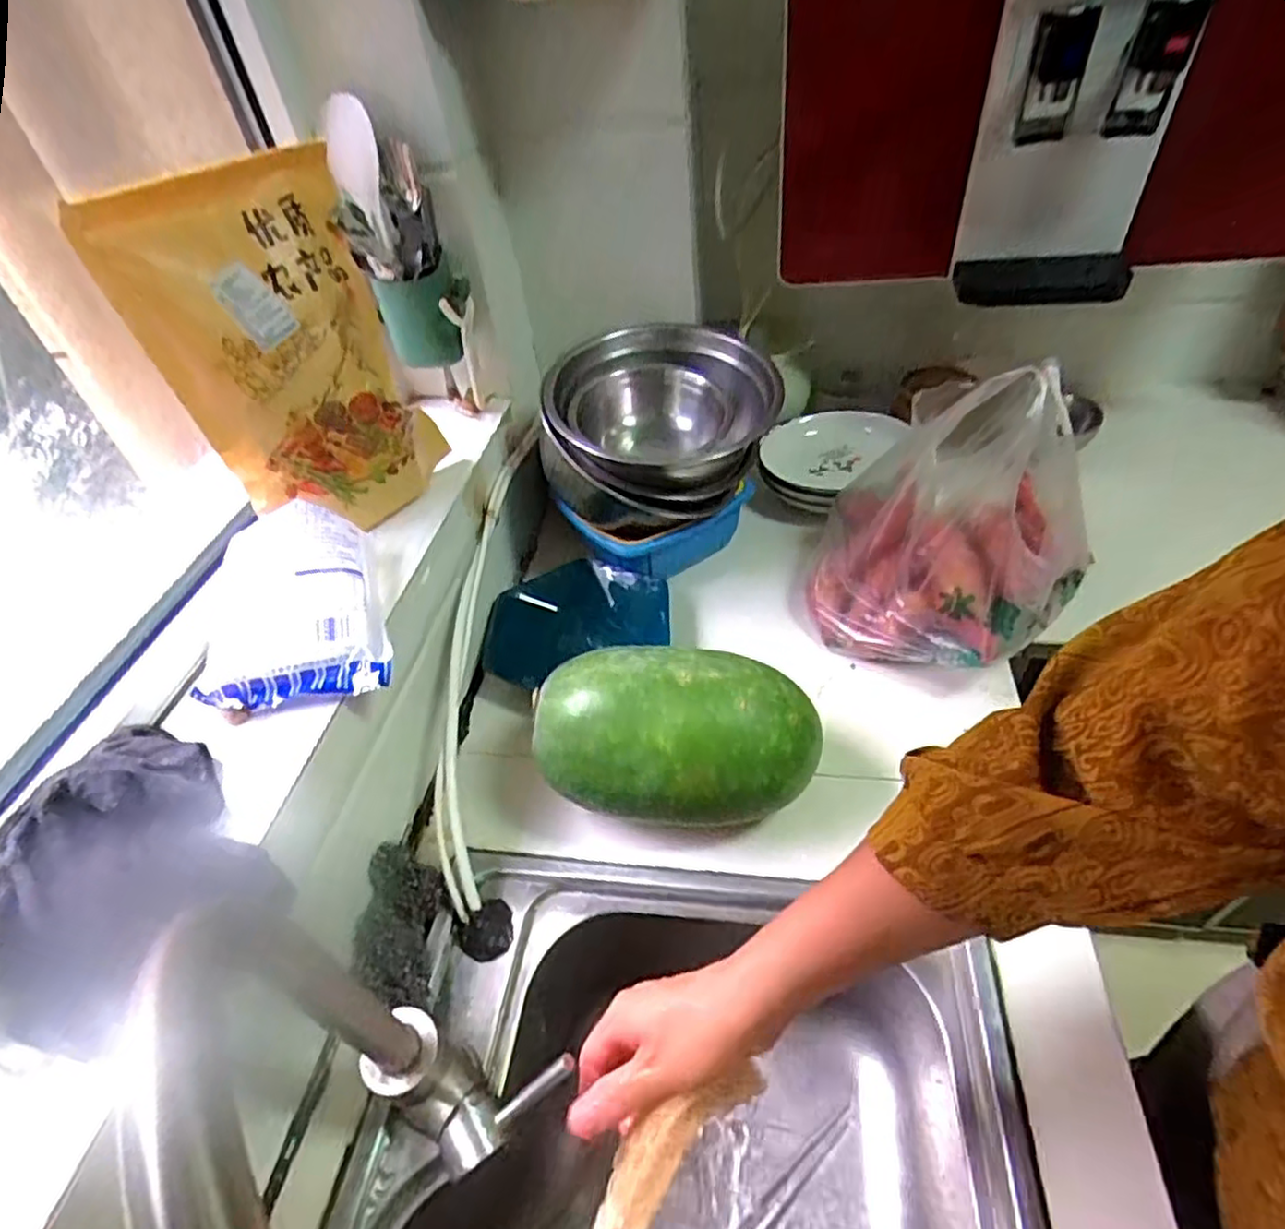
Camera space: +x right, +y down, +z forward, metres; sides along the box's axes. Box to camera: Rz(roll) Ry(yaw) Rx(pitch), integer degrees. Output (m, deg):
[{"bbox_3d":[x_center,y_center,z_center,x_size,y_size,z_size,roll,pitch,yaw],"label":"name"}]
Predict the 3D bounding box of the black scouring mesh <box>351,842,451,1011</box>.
[{"bbox_3d":[-0.188,0.247,0.542,0.062,0.052,0.127,-5,44,3],"label":"black scouring mesh"}]

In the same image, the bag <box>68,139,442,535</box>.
[{"bbox_3d":[-0.283,-0.210,0.584,0.053,0.288,0.202,15,48,41],"label":"bag"}]

